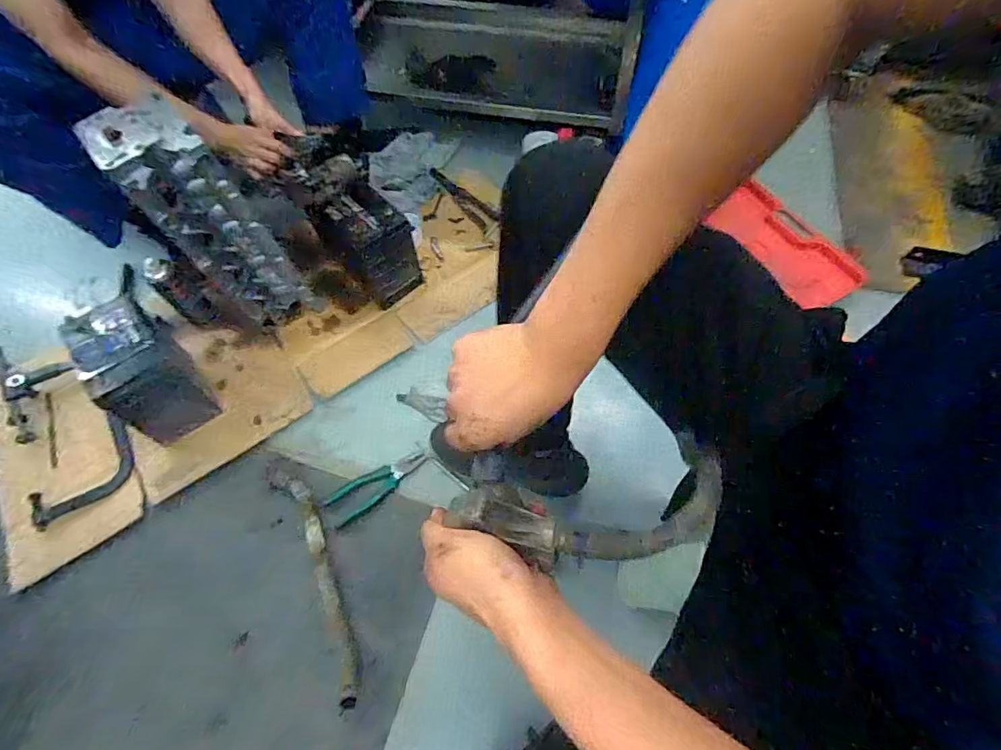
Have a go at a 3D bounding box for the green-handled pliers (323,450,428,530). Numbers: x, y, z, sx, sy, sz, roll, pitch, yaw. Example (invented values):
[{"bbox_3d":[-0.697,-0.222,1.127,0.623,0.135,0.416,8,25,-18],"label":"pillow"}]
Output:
[{"bbox_3d":[-0.222,0.199,0.907,0.194,0.025,0.065,-33,65,-14],"label":"green-handled pliers"}]

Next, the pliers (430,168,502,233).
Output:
[{"bbox_3d":[-0.101,-0.457,1.235,0.057,0.016,0.282,-34,66,-14],"label":"pliers"}]

